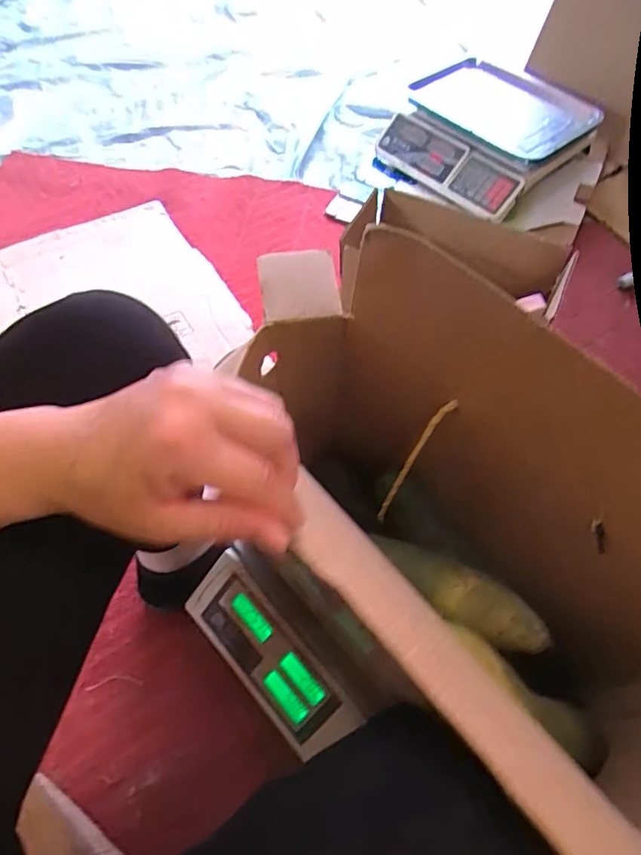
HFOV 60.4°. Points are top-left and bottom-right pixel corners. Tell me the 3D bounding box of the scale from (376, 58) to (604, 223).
[{"bbox_3d":[0.340,-0.606,1.144,0.327,0.116,0.336,-37,66,-23],"label":"scale"}]

